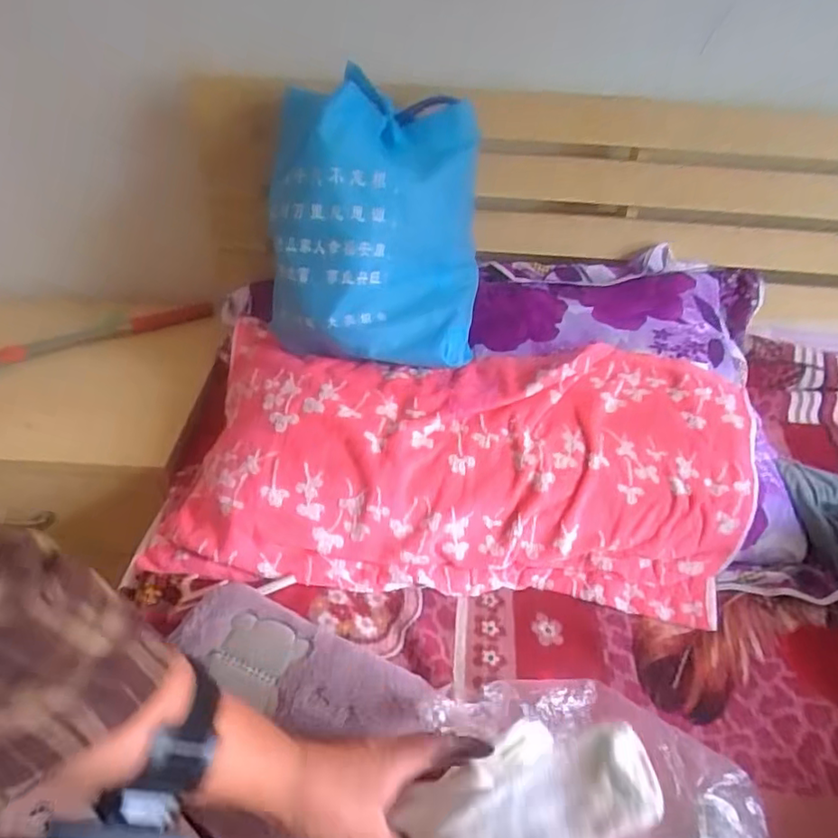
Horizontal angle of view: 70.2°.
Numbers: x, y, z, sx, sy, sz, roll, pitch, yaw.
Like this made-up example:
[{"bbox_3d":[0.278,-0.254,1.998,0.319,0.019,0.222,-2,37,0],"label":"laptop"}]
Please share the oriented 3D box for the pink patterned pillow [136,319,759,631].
[{"bbox_3d":[0.052,0.047,0.735,0.706,0.144,0.320,4,41,1],"label":"pink patterned pillow"}]

